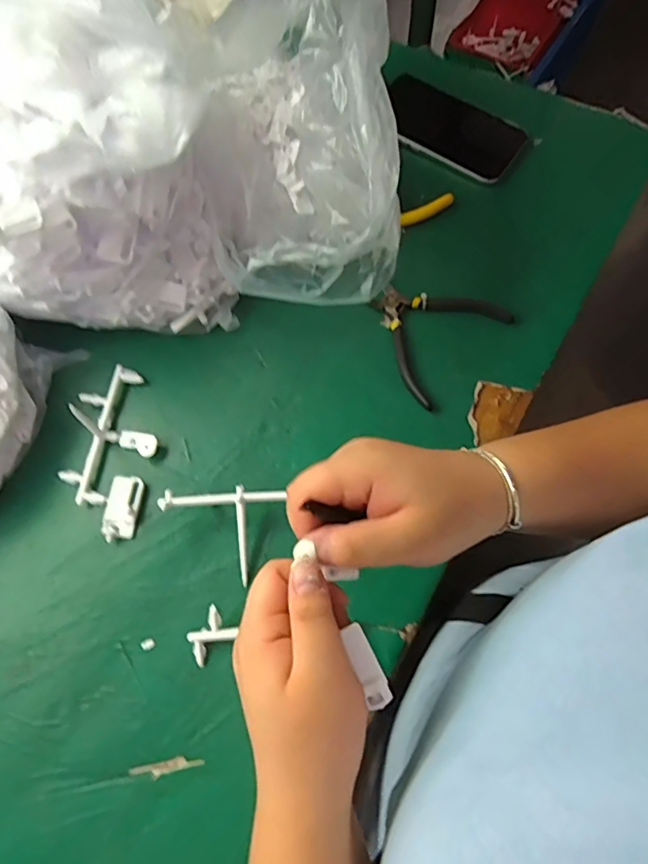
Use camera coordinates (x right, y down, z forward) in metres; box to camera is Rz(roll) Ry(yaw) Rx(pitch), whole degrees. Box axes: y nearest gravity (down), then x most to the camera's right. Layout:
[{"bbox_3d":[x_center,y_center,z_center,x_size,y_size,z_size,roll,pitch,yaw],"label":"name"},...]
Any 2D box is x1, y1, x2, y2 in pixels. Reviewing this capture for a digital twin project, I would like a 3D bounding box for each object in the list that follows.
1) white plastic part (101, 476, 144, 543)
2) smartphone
[{"bbox_3d":[-0.160,0.061,0.434,0.026,0.011,0.051,7,72,3],"label":"white plastic part"},{"bbox_3d":[0.123,-0.292,0.516,0.136,0.013,0.070,34,81,10],"label":"smartphone"}]

